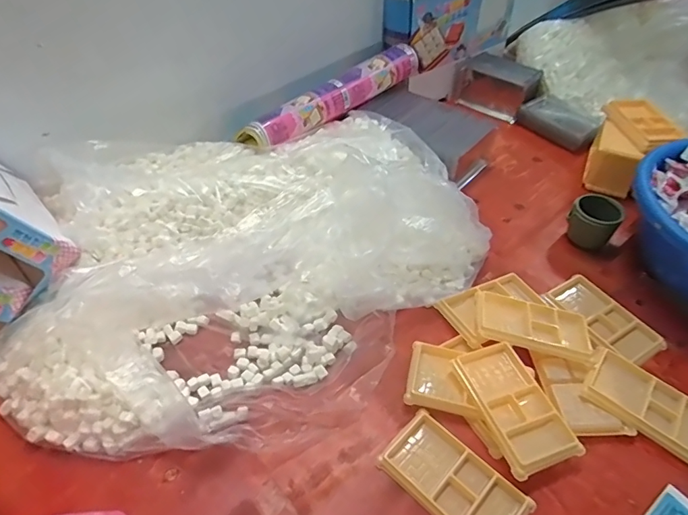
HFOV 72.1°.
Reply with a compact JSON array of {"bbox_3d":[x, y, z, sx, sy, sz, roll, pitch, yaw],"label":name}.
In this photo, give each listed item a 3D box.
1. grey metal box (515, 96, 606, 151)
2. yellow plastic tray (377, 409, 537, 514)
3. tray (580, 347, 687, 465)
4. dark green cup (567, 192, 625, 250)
[{"bbox_3d":[0.423,-0.272,0.932,0.162,0.037,0.085,34,54,28],"label":"grey metal box"},{"bbox_3d":[0.109,0.221,0.468,0.136,0.012,0.077,35,55,28],"label":"yellow plastic tray"},{"bbox_3d":[0.338,0.163,0.521,0.134,0.021,0.078,31,53,25],"label":"tray"},{"bbox_3d":[0.373,-0.053,0.708,0.068,0.065,0.057,28,52,23],"label":"dark green cup"}]

